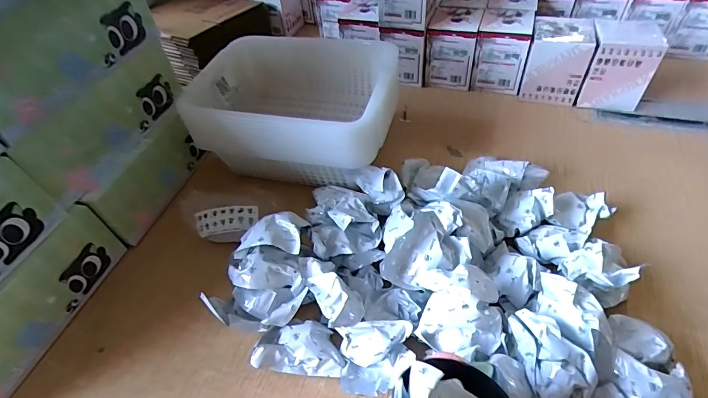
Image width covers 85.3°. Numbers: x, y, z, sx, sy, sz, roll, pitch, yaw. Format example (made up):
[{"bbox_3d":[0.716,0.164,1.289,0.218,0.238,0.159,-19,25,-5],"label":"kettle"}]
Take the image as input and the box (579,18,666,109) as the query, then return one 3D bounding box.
[{"bbox_3d":[0.412,-0.213,0.605,0.089,0.124,0.081,9,50,15],"label":"box"}]

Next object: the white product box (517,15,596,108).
[{"bbox_3d":[0.330,-0.227,0.636,0.086,0.114,0.087,9,50,15],"label":"white product box"}]

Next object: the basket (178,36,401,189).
[{"bbox_3d":[-0.075,-0.129,0.557,0.269,0.119,0.195,9,50,15],"label":"basket"}]

